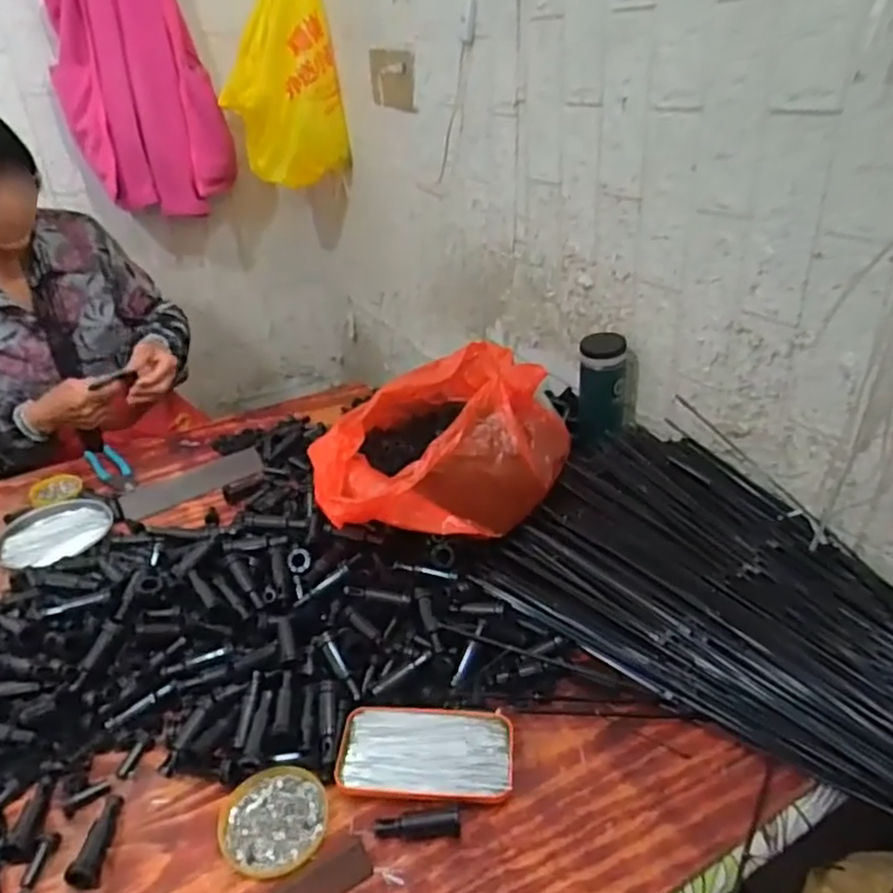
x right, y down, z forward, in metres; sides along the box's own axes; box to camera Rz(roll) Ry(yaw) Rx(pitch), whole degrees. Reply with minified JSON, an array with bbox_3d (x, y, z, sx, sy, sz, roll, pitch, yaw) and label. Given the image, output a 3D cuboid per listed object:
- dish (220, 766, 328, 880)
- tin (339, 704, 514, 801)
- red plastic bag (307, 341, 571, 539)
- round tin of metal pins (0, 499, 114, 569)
[{"bbox_3d":[-0.136,0.294,0.547,0.080,0.009,0.080,-3,30,2],"label":"dish"},{"bbox_3d":[-0.017,0.258,0.583,0.144,0.015,0.084,1,31,7],"label":"tin"},{"bbox_3d":[-0.014,-0.016,0.820,0.295,0.120,0.249,-12,33,-16],"label":"red plastic bag"},{"bbox_3d":[-0.499,0.109,0.886,0.126,0.017,0.114,-7,31,-6],"label":"round tin of metal pins"}]

